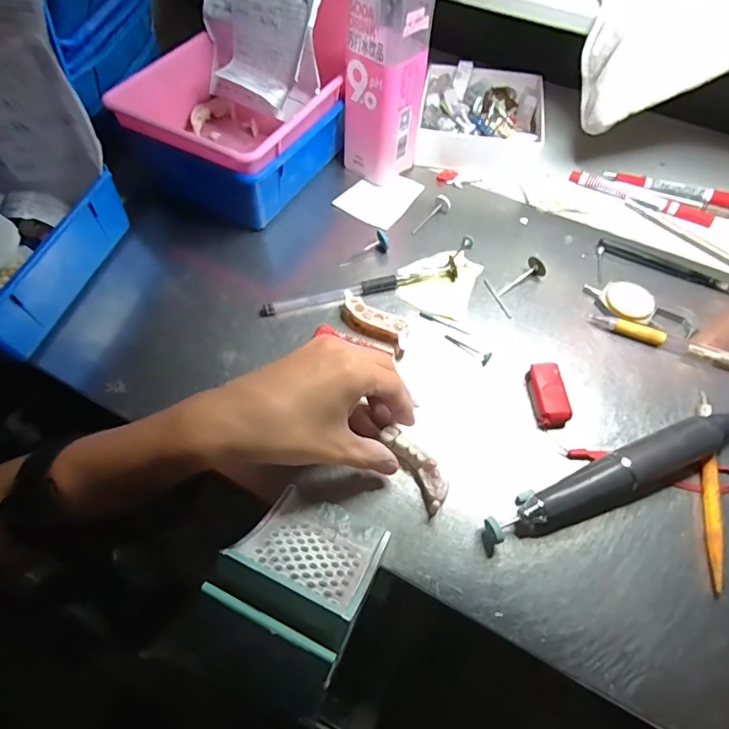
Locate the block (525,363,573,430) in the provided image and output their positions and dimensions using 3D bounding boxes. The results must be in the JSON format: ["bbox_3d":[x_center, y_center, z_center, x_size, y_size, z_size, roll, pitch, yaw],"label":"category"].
[{"bbox_3d":[0.134,0.024,0.355,0.024,0.021,0.047,-5,59,-3],"label":"block"}]

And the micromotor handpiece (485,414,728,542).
[{"bbox_3d":[0.179,0.070,0.323,0.210,0.026,0.030,-19,61,-12],"label":"micromotor handpiece"}]

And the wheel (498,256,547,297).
[{"bbox_3d":[0.134,-0.069,0.405,0.018,0.014,0.044,40,66,20],"label":"wheel"}]

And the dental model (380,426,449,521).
[{"bbox_3d":[0.036,0.071,0.326,0.020,0.018,0.059,-32,71,-12],"label":"dental model"}]

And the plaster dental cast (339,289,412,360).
[{"bbox_3d":[0.008,-0.034,0.384,0.065,0.016,0.026,31,64,17],"label":"plaster dental cast"}]

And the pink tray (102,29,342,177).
[{"bbox_3d":[-0.121,-0.218,0.434,0.154,0.065,0.136,27,63,13],"label":"pink tray"}]

